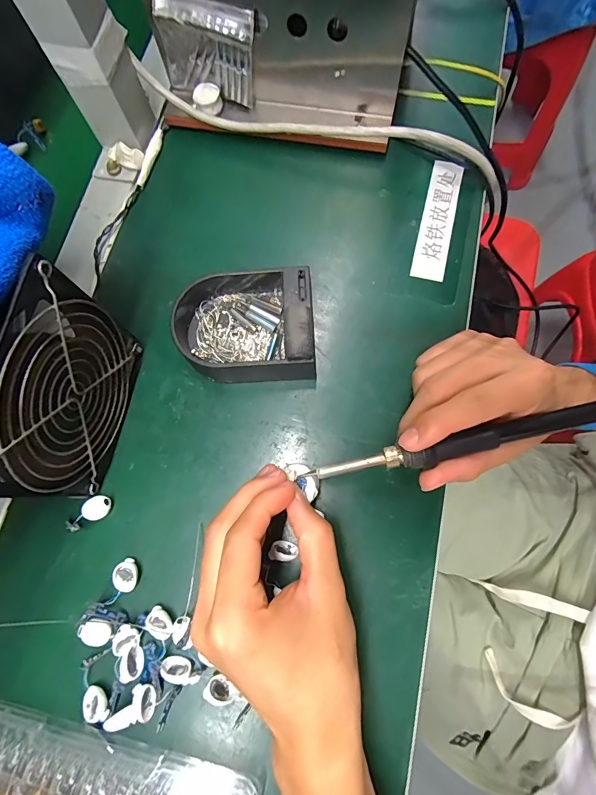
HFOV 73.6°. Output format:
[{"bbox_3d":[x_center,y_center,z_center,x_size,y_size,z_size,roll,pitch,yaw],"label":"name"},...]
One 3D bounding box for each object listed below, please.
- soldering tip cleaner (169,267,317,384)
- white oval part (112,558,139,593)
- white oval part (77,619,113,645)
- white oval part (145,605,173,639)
[{"bbox_3d":[-0.041,-0.056,0.292,0.108,0.037,0.091,1,75,2],"label":"soldering tip cleaner"},{"bbox_3d":[-0.113,0.117,0.260,0.015,0.006,0.019,-18,75,-2],"label":"white oval part"},{"bbox_3d":[-0.129,0.150,0.254,0.019,0.007,0.014,10,75,5],"label":"white oval part"},{"bbox_3d":[-0.088,0.143,0.251,0.018,0.005,0.016,30,78,10],"label":"white oval part"}]

